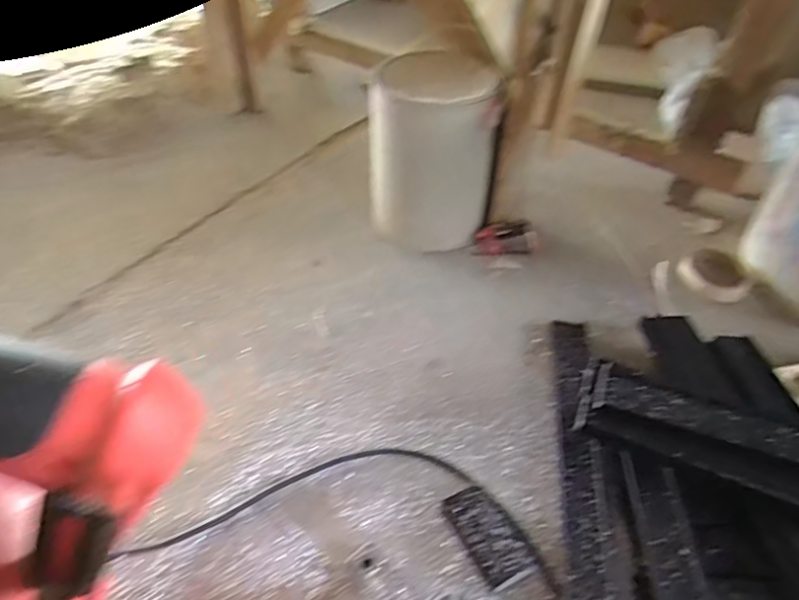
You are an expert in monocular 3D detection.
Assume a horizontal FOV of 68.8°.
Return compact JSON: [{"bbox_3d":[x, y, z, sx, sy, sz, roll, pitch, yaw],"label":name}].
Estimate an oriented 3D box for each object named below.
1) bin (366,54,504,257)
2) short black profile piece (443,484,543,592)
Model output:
[{"bbox_3d":[0.049,-0.220,0.853,0.172,0.232,0.184,4,46,0],"label":"bin"},{"bbox_3d":[0.090,0.232,0.580,0.055,0.020,0.097,-19,50,-21],"label":"short black profile piece"}]

